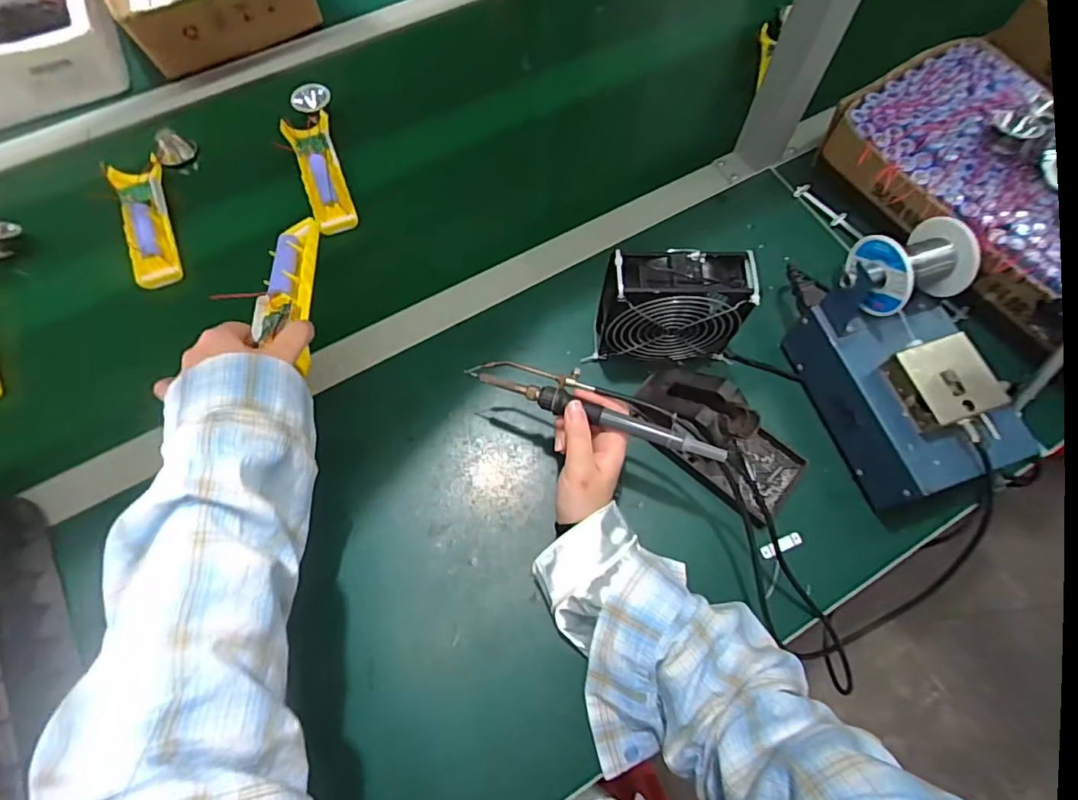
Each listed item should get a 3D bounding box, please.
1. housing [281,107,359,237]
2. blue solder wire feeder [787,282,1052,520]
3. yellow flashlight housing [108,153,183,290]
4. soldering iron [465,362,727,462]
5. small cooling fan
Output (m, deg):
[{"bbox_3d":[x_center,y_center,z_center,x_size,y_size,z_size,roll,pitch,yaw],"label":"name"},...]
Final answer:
[{"bbox_3d":[-0.246,-0.262,0.626,0.049,0.024,0.161,-23,70,-10],"label":"housing"},{"bbox_3d":[0.322,-0.012,0.486,0.091,0.107,0.177,-20,69,-9],"label":"blue solder wire feeder"},{"bbox_3d":[-0.422,-0.195,0.592,0.050,0.024,0.161,-22,70,-10],"label":"yellow flashlight housing"},{"bbox_3d":[0.044,0.002,0.441,0.211,0.016,0.038,20,68,16],"label":"soldering iron"},{"bbox_3d":[0.116,-0.080,0.497,0.125,0.126,0.051,0,67,-1],"label":"small cooling fan"}]

